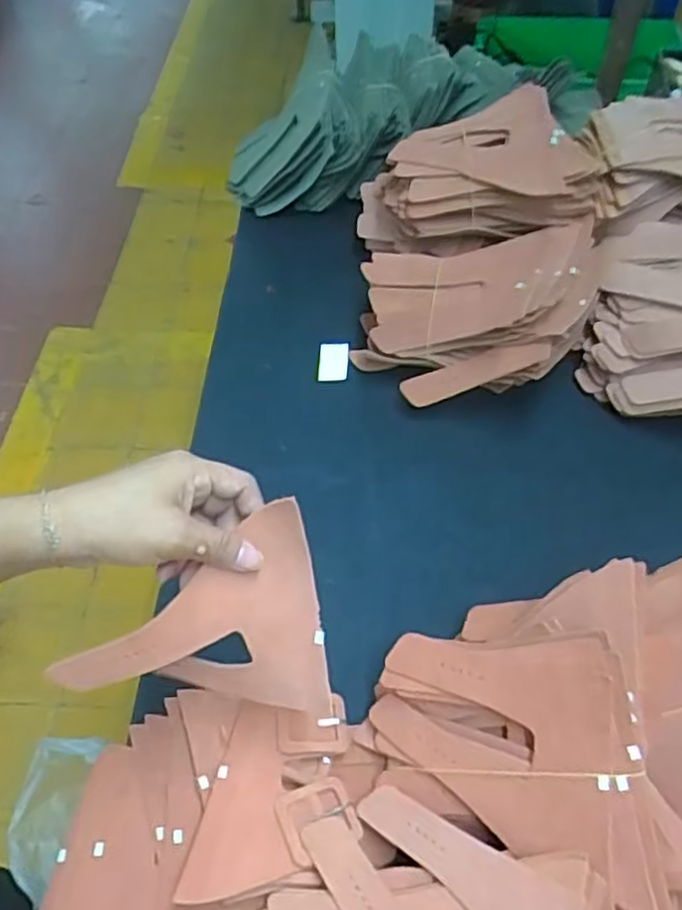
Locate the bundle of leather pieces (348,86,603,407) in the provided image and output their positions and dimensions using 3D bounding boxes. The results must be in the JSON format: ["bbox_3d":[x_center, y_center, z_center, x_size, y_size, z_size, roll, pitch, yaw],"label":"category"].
[{"bbox_3d":[0.137,-0.210,0.724,0.231,0.153,0.289,2,53,3],"label":"bundle of leather pieces"}]

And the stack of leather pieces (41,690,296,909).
[{"bbox_3d":[-0.130,0.249,0.482,0.179,0.049,0.175,-9,54,-5],"label":"stack of leather pieces"}]

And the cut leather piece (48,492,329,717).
[{"bbox_3d":[-0.094,0.103,0.438,0.160,0.143,0.046,-8,20,-7],"label":"cut leather piece"}]

